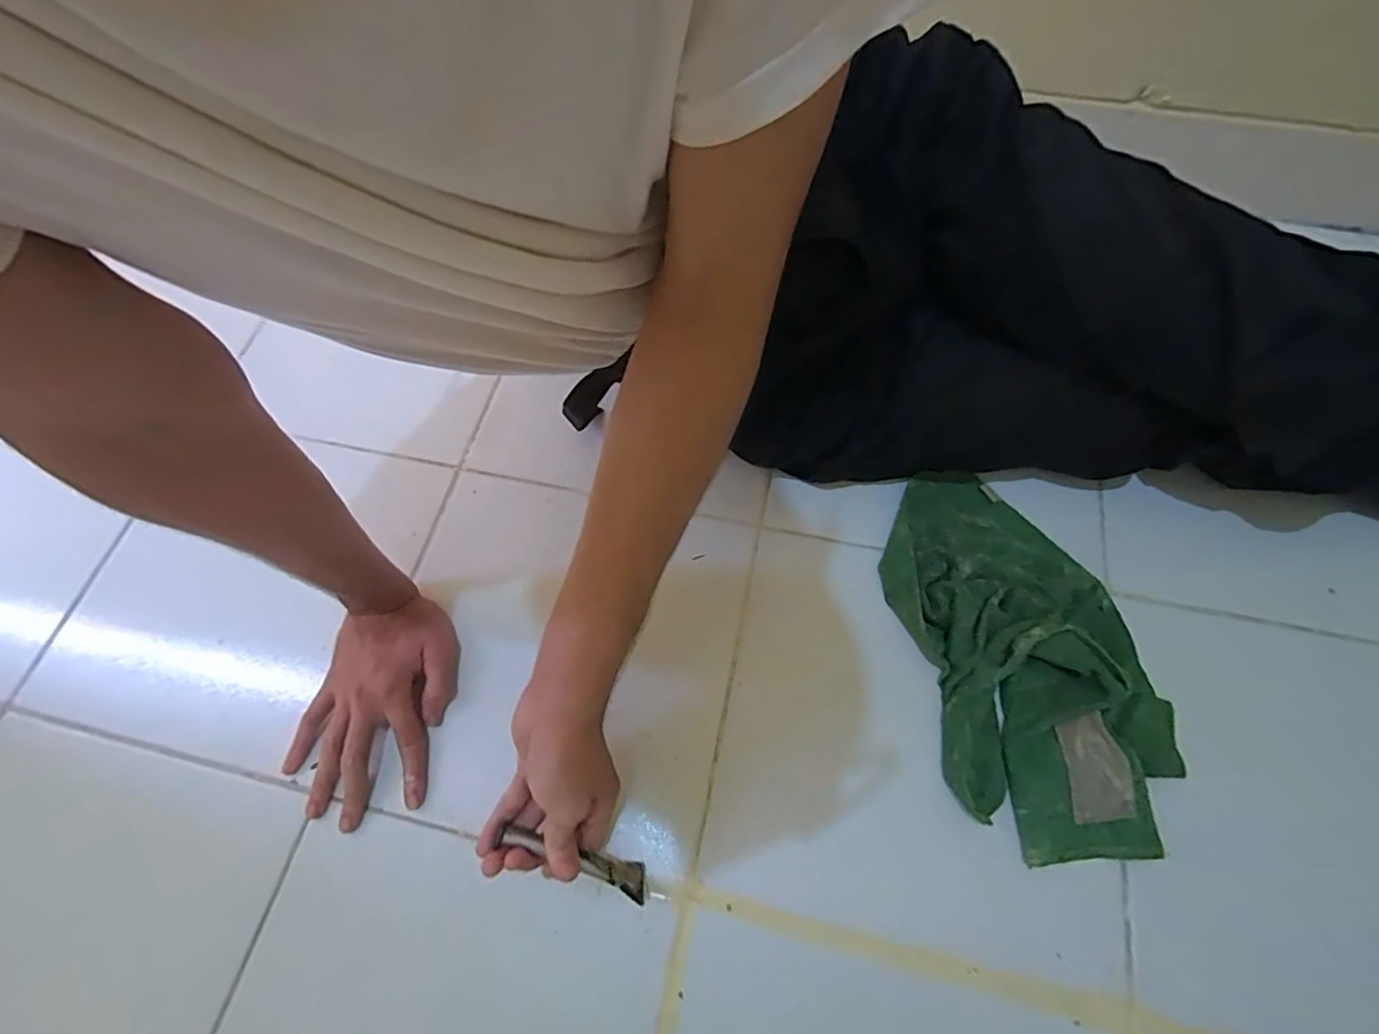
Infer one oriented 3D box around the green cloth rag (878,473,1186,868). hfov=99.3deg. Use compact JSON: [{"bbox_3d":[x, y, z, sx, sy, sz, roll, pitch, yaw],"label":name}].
[{"bbox_3d":[0.262,0.097,0.463,0.172,0.045,0.306,-11,65,-2],"label":"green cloth rag"}]

